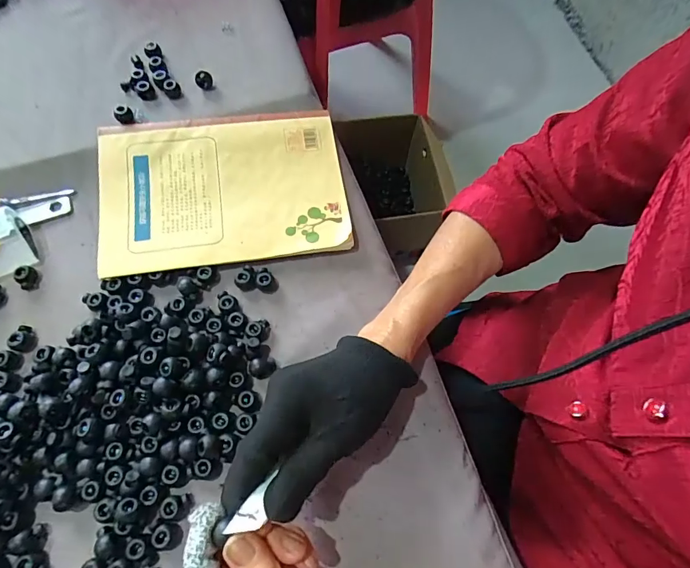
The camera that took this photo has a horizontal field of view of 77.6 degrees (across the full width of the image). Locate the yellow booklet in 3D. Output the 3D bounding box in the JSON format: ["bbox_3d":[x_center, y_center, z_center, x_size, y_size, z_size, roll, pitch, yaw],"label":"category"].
[{"bbox_3d":[-0.106,-0.085,0.373,0.205,0.009,0.142,-6,69,-5],"label":"yellow booklet"}]

